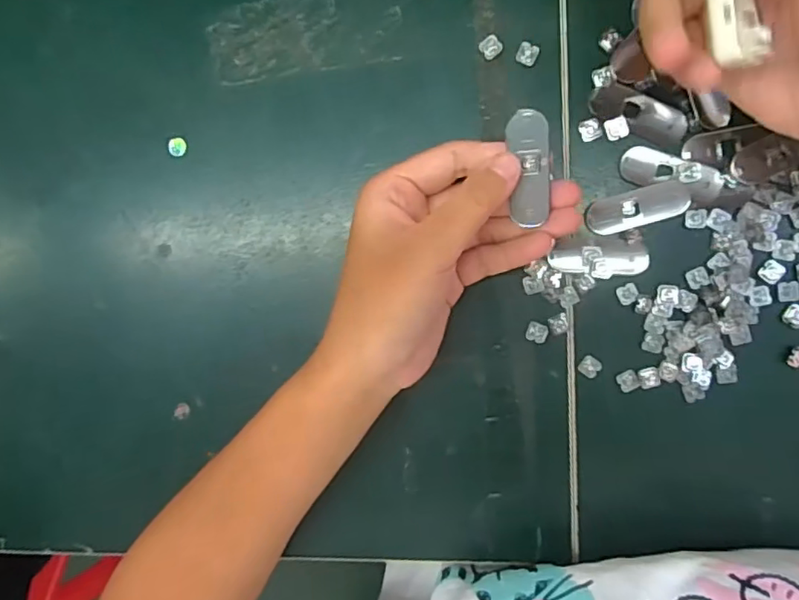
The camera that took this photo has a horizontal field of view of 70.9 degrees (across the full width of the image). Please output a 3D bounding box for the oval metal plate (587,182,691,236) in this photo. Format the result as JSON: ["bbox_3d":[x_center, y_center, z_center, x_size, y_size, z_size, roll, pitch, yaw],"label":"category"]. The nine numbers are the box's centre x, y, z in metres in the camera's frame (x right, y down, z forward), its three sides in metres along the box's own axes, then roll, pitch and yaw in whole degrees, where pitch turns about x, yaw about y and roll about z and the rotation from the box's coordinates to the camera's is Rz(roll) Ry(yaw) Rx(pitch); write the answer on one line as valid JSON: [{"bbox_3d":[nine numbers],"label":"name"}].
[{"bbox_3d":[0.122,-0.047,0.287,0.048,0.004,0.018,-17,92,9],"label":"oval metal plate"}]

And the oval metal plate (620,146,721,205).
[{"bbox_3d":[0.137,-0.063,0.283,0.049,0.004,0.018,19,97,7],"label":"oval metal plate"}]

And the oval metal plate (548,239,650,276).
[{"bbox_3d":[0.104,-0.022,0.292,0.048,0.004,0.017,3,95,8],"label":"oval metal plate"}]

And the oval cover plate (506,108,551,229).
[{"bbox_3d":[0.058,-0.059,0.248,0.017,0.004,0.048,-5,102,9],"label":"oval cover plate"}]

